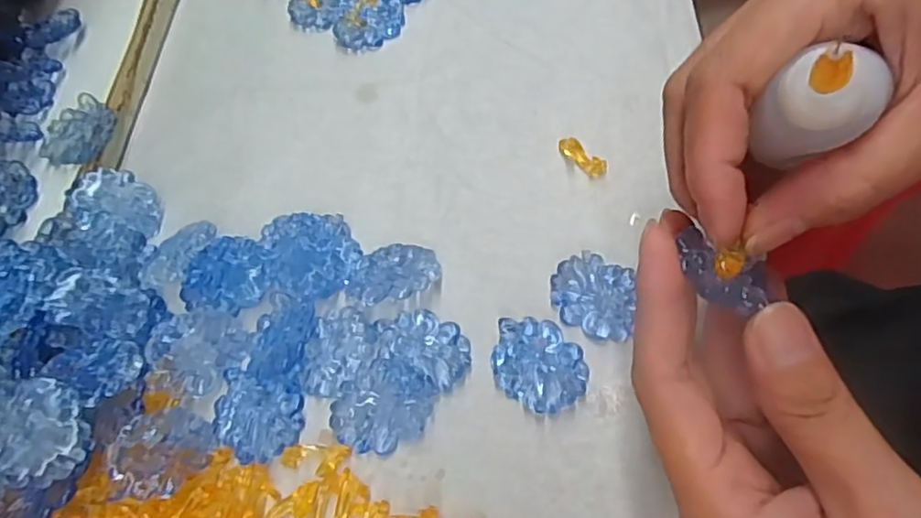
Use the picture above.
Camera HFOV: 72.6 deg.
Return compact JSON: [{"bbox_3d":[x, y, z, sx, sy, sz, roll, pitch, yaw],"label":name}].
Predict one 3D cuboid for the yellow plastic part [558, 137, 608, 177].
[{"bbox_3d":[0.051,-0.044,0.265,0.008,0.004,0.024,-43,64,-15],"label":"yellow plastic part"}]

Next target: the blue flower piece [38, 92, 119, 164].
[{"bbox_3d":[-0.172,-0.057,0.283,0.029,0.007,0.036,13,64,15],"label":"blue flower piece"}]

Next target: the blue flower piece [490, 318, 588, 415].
[{"bbox_3d":[0.028,0.037,0.227,0.037,0.004,0.030,39,73,25],"label":"blue flower piece"}]

